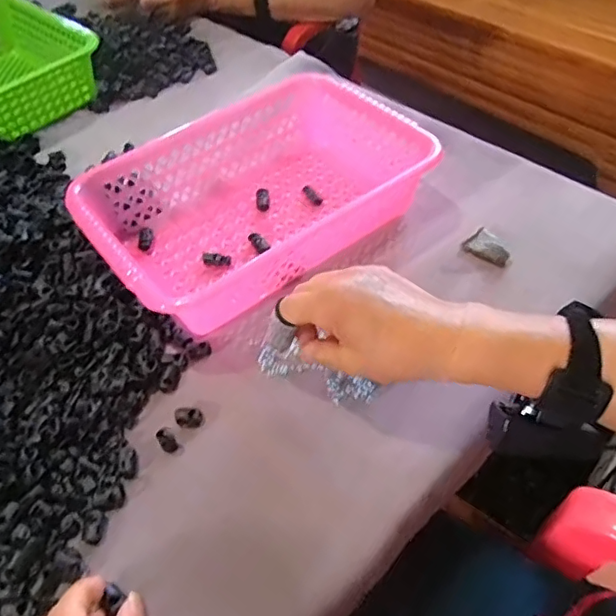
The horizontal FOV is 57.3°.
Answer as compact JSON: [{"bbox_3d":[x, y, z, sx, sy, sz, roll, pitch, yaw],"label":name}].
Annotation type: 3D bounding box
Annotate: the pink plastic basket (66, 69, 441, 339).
[{"bbox_3d":[-0.049,-0.107,0.556,0.314,0.080,0.208,-32,54,-19],"label":"pink plastic basket"}]

